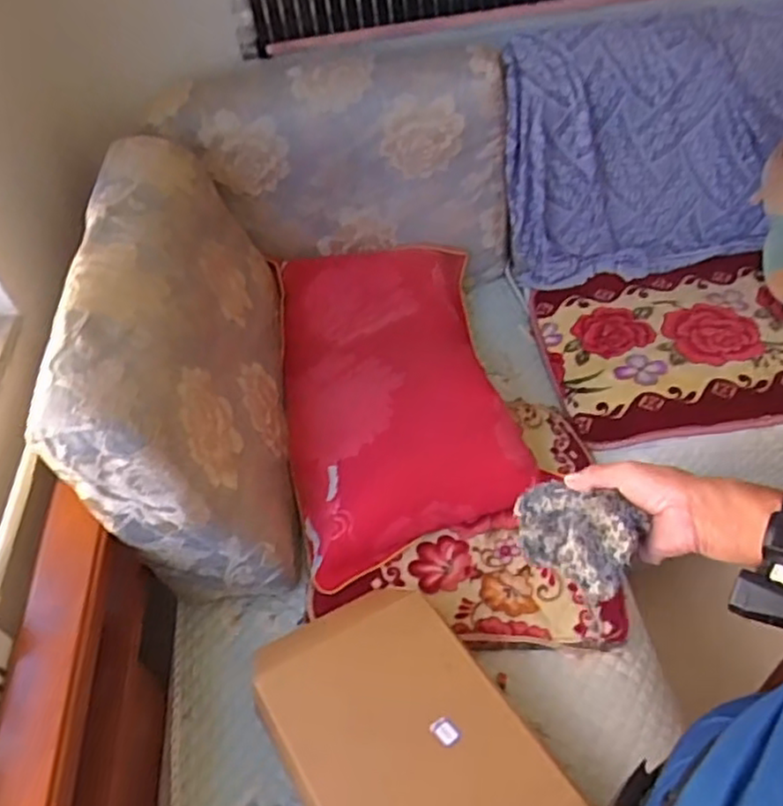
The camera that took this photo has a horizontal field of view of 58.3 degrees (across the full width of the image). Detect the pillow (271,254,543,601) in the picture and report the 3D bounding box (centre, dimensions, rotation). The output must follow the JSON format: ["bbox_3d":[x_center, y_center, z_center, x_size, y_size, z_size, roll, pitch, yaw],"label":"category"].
[{"bbox_3d":[0.007,-0.050,1.318,0.419,0.120,0.713,-12,47,-4],"label":"pillow"}]

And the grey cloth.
[{"bbox_3d":[0.164,0.120,0.643,0.118,0.088,0.079,31,58,30],"label":"grey cloth"}]

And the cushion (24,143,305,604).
[{"bbox_3d":[-0.326,-0.104,1.159,0.238,0.412,0.734,-9,47,-1],"label":"cushion"}]

